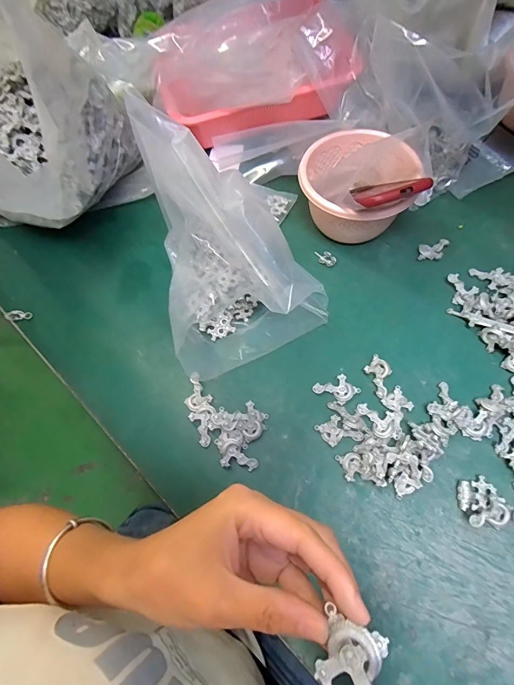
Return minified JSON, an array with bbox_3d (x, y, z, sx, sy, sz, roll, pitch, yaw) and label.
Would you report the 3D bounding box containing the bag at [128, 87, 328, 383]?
[{"bbox_3d":[-0.026,-0.140,0.445,0.177,0.146,0.306,-12,64,-2],"label":"bag"}]

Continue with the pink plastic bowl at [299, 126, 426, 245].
[{"bbox_3d":[0.131,-0.195,0.485,0.150,0.105,0.132,37,72,19],"label":"pink plastic bowl"}]

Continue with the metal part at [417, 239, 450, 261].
[{"bbox_3d":[0.241,-0.125,0.495,0.048,0.005,0.027,-15,64,-3],"label":"metal part"}]

